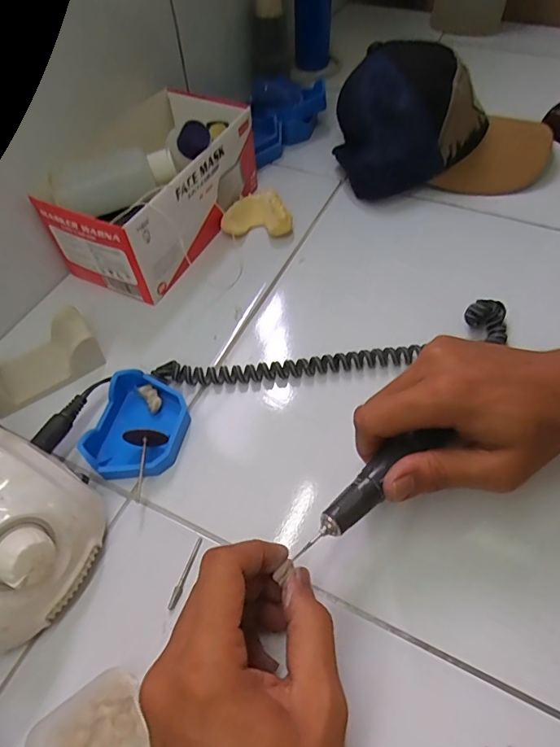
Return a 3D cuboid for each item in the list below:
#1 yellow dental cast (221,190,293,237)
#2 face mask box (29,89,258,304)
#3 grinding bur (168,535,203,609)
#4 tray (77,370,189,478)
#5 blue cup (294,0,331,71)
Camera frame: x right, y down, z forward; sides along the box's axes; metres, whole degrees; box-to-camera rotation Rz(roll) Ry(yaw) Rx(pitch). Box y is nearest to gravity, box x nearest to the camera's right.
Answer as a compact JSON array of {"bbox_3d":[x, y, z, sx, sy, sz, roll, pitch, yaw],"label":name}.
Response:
[{"bbox_3d":[-0.023,-0.161,0.458,0.069,0.025,0.048,-3,55,1],"label":"yellow dental cast"},{"bbox_3d":[-0.113,-0.180,0.438,0.124,0.088,0.207,21,59,17],"label":"face mask box"},{"bbox_3d":[-0.059,0.124,0.283,0.005,0.004,0.044,15,58,11],"label":"grinding bur"},{"bbox_3d":[-0.101,0.038,0.330,0.064,0.024,0.079,11,56,10],"label":"tray"},{"bbox_3d":[0.045,-0.475,0.624,0.050,0.101,0.040,3,57,3],"label":"blue cup"}]

